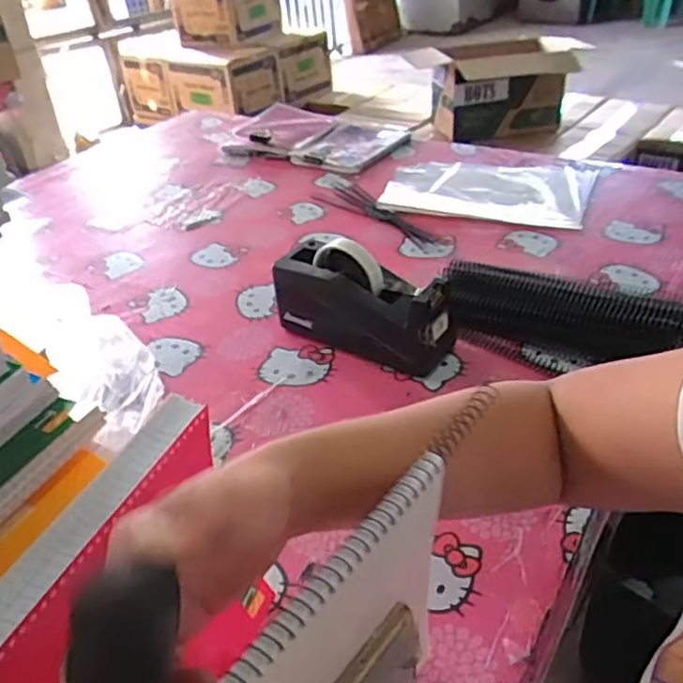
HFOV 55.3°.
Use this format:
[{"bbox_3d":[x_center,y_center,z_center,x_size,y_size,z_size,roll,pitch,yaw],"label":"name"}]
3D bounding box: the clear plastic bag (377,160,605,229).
[{"bbox_3d":[0.249,-0.268,1.107,0.334,0.021,0.253,11,38,19],"label":"clear plastic bag"}]

